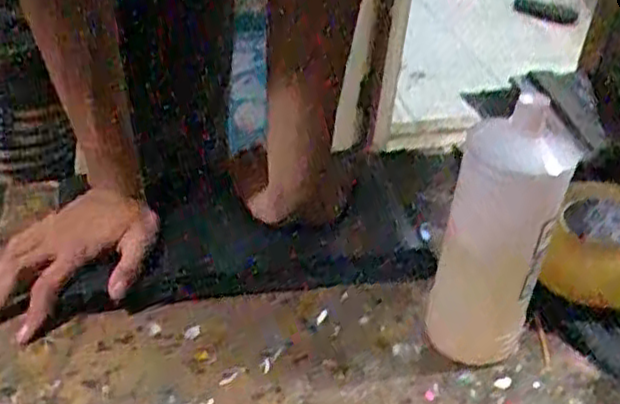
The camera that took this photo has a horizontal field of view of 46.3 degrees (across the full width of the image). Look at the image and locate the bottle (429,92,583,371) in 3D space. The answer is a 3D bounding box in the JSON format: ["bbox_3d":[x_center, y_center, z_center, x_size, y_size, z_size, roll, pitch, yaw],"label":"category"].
[{"bbox_3d":[0.149,0.034,0.587,0.059,0.228,0.073,-19,42,-29],"label":"bottle"}]

